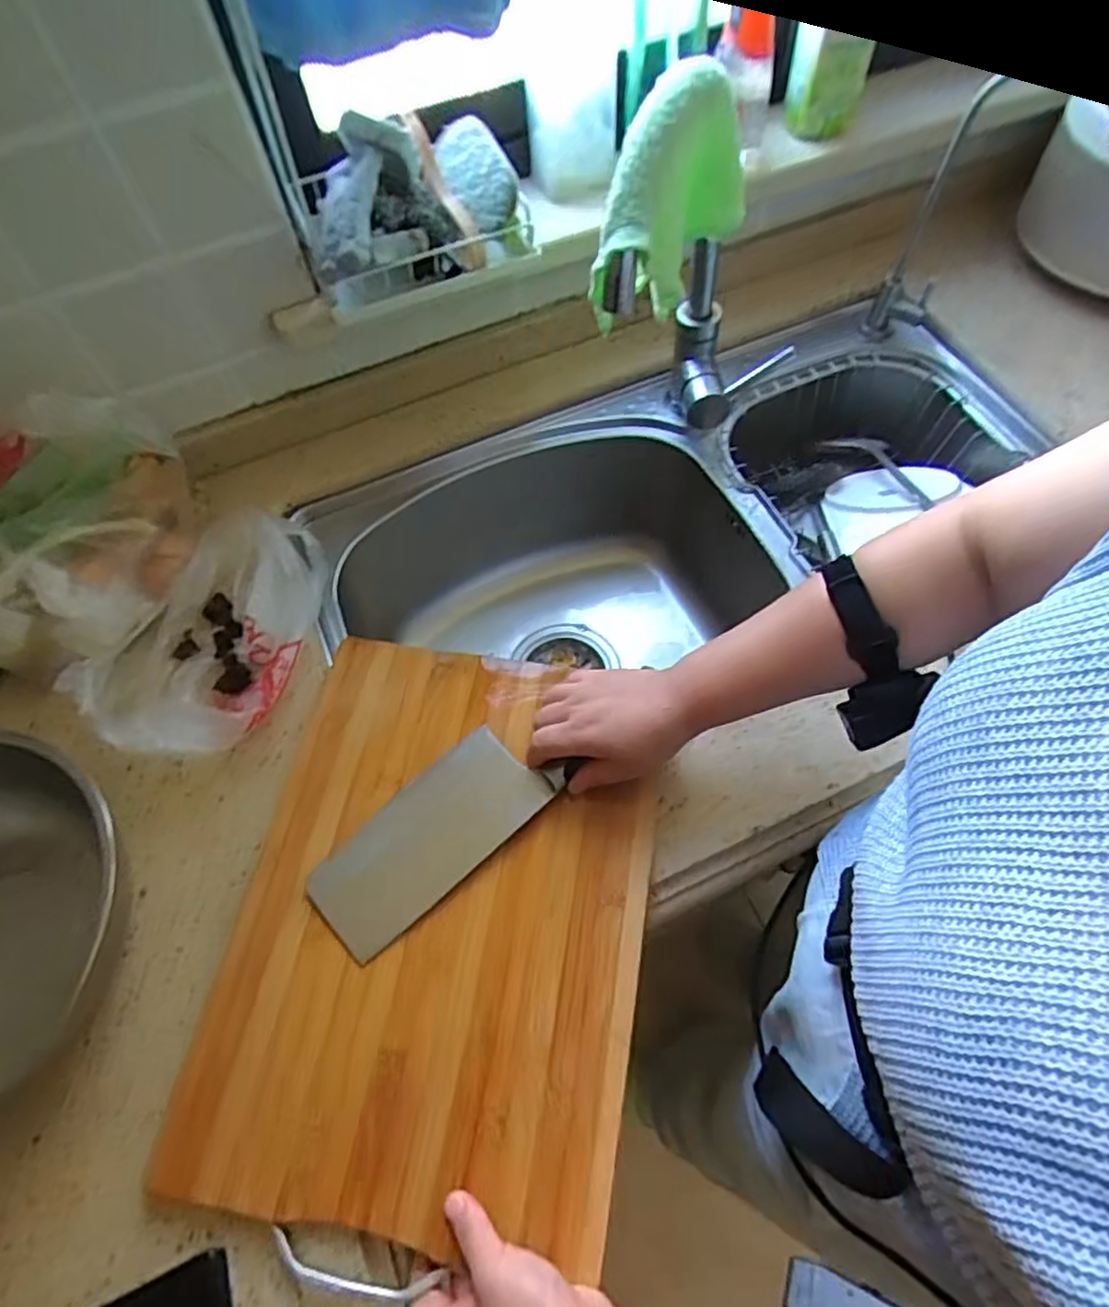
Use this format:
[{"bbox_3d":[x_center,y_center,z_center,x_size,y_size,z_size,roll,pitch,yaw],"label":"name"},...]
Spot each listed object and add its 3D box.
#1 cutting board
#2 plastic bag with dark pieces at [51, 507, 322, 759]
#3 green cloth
[{"bbox_3d":[-0.085,0.181,0.501,0.289,0.030,0.388,8,62,7],"label":"cutting board"},{"bbox_3d":[-0.290,-0.023,0.595,0.139,0.079,0.232,10,63,8],"label":"plastic bag with dark pieces"},{"bbox_3d":[0.086,-0.328,0.508,0.055,0.135,0.164,28,67,17],"label":"green cloth"}]

